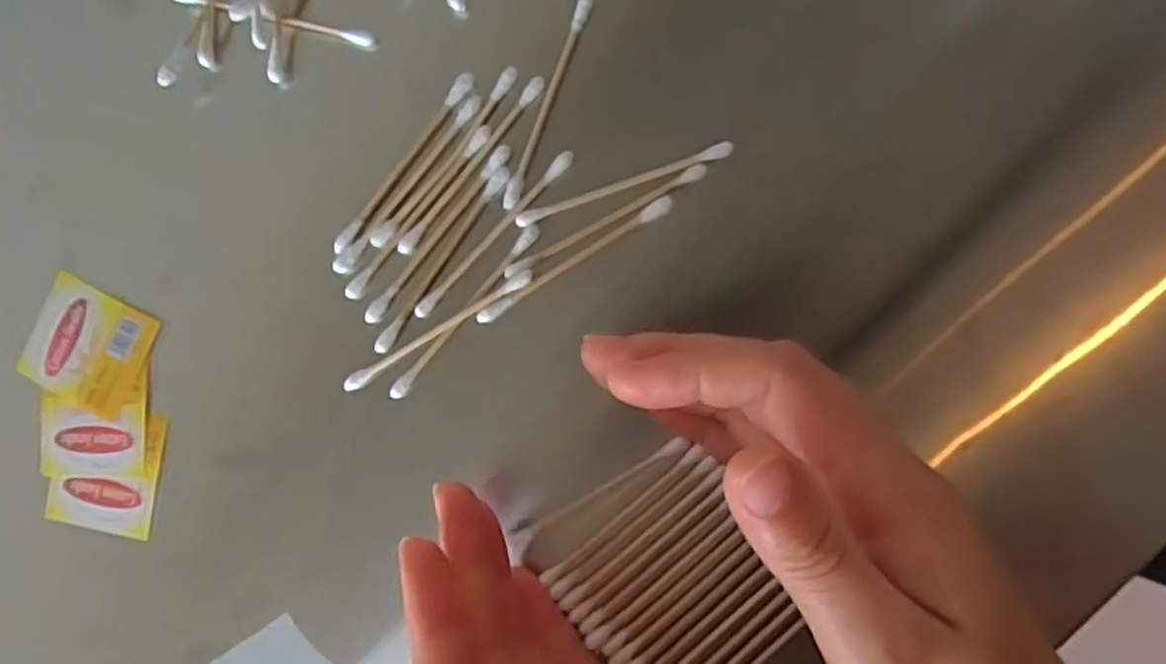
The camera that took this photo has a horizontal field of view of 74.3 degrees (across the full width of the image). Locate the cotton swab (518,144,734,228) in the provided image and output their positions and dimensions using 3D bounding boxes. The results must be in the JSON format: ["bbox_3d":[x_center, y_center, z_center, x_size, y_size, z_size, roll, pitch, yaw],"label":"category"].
[{"bbox_3d":[0.013,-0.048,0.250,0.072,0.007,0.005,-18,88,6],"label":"cotton swab"}]

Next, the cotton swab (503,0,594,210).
[{"bbox_3d":[-0.011,-0.075,0.251,0.005,0.005,0.072,21,93,6],"label":"cotton swab"}]

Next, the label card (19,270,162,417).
[{"bbox_3d":[-0.172,0.005,0.268,0.042,0.004,0.038,25,93,6],"label":"label card"}]

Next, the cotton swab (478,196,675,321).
[{"bbox_3d":[-0.003,-0.023,0.248,0.071,0.004,0.005,-32,87,6],"label":"cotton swab"}]

